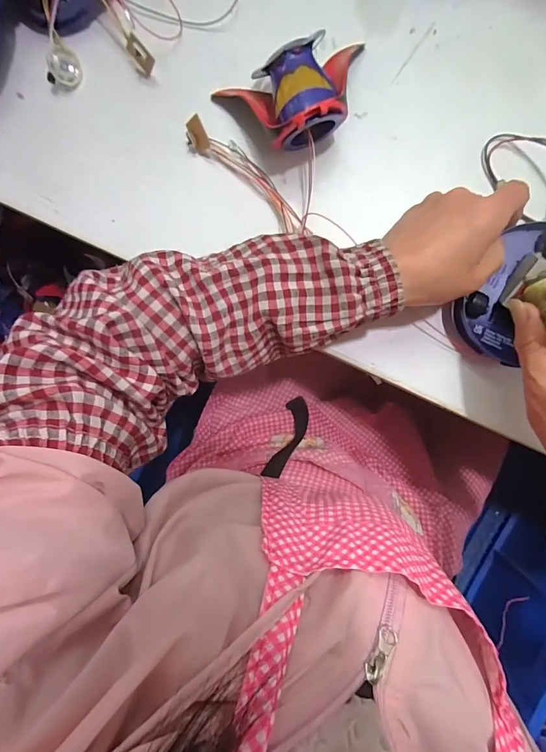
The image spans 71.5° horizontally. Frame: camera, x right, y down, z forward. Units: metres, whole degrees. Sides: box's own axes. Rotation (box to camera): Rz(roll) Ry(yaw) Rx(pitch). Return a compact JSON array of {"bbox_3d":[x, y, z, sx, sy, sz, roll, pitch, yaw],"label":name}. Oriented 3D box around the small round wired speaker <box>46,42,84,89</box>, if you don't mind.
[{"bbox_3d":[-0.177,-0.264,0.323,0.027,0.007,0.029,-2,115,-33],"label":"small round wired speaker"}]

